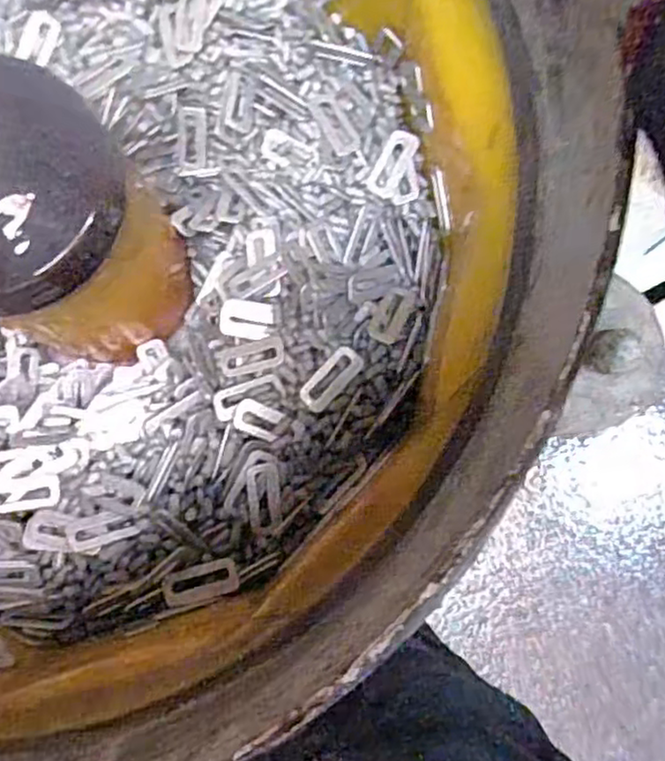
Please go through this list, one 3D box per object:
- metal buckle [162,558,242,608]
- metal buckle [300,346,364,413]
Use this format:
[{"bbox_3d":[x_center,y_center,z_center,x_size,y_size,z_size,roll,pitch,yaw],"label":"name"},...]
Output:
[{"bbox_3d":[-0.106,0.162,0.542,0.060,0.008,0.027,-14,79,-4],"label":"metal buckle"},{"bbox_3d":[-0.001,-0.002,0.566,0.025,0.006,0.061,44,79,-5],"label":"metal buckle"}]

